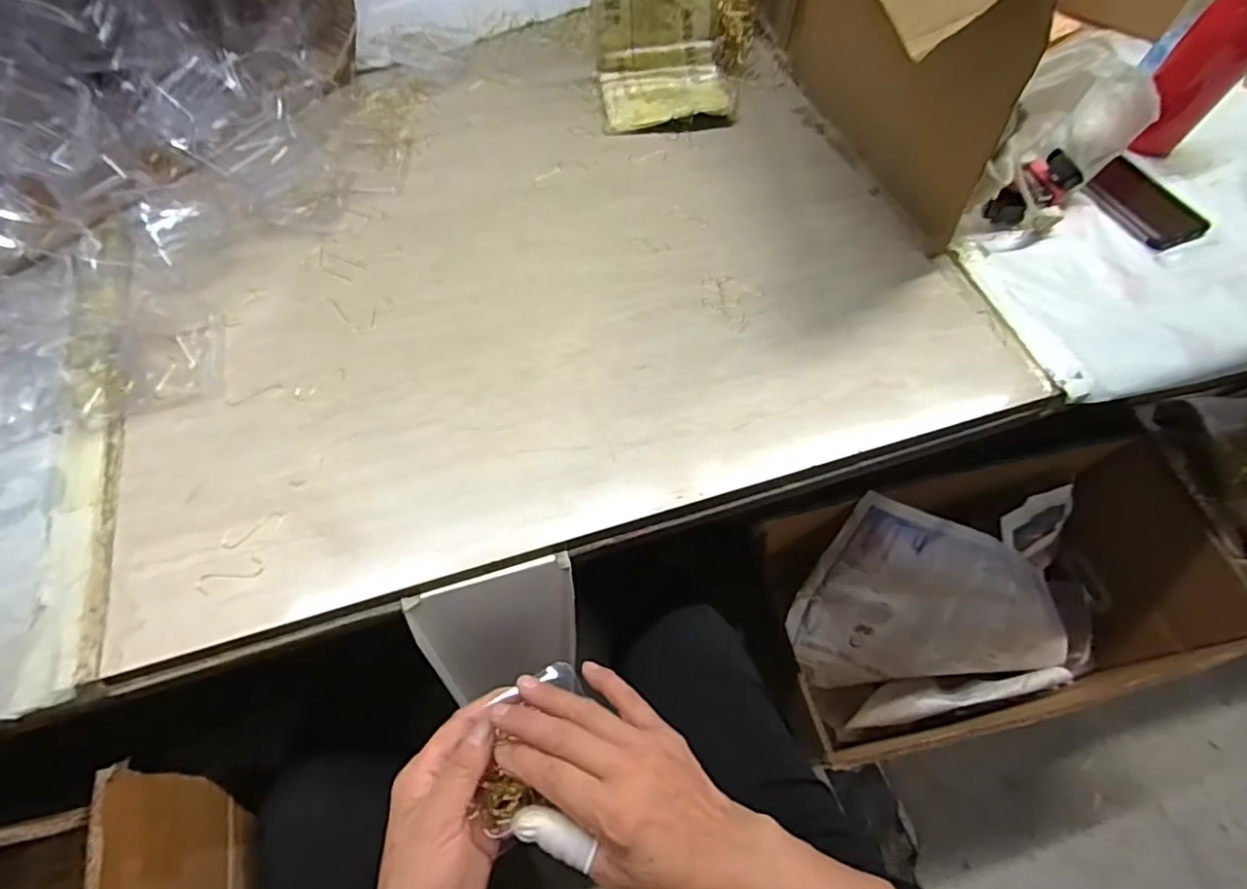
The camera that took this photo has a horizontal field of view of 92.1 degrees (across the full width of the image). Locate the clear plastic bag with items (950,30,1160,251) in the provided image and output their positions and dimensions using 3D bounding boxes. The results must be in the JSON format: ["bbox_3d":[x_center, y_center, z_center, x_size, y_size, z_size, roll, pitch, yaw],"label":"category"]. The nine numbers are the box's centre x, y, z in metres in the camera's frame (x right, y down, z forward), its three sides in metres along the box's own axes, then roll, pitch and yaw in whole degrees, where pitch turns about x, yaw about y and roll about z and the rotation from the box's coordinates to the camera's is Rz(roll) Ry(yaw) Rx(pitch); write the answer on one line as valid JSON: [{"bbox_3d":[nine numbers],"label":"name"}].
[{"bbox_3d":[0.413,-0.285,0.569,0.106,0.131,0.219,37,66,16],"label":"clear plastic bag with items"}]

